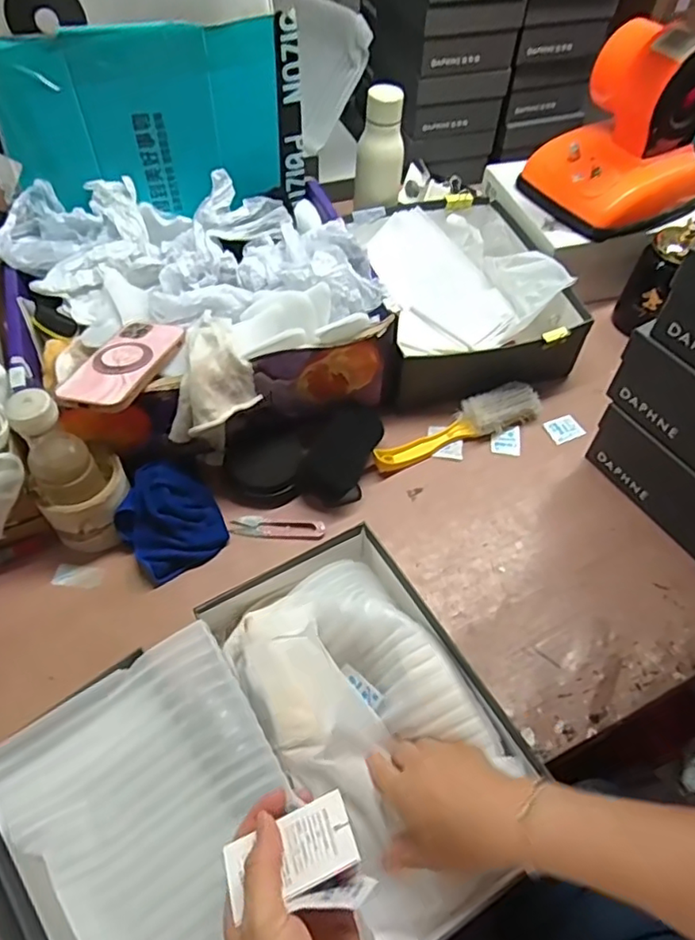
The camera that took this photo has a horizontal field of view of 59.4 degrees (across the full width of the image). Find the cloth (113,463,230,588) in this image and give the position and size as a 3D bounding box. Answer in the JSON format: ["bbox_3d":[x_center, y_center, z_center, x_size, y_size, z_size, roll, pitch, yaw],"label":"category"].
[{"bbox_3d":[-0.189,0.047,0.647,0.103,0.055,0.110,-32,61,-23],"label":"cloth"}]

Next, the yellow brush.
[{"bbox_3d":[0.131,-0.056,0.749,0.224,0.034,0.057,-19,57,-15],"label":"yellow brush"}]

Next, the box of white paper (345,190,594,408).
[{"bbox_3d":[0.149,-0.248,0.847,0.260,0.097,0.320,-7,55,-8],"label":"box of white paper"}]

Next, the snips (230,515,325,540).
[{"bbox_3d":[-0.078,0.066,0.676,0.103,0.010,0.028,8,54,3],"label":"snips"}]

